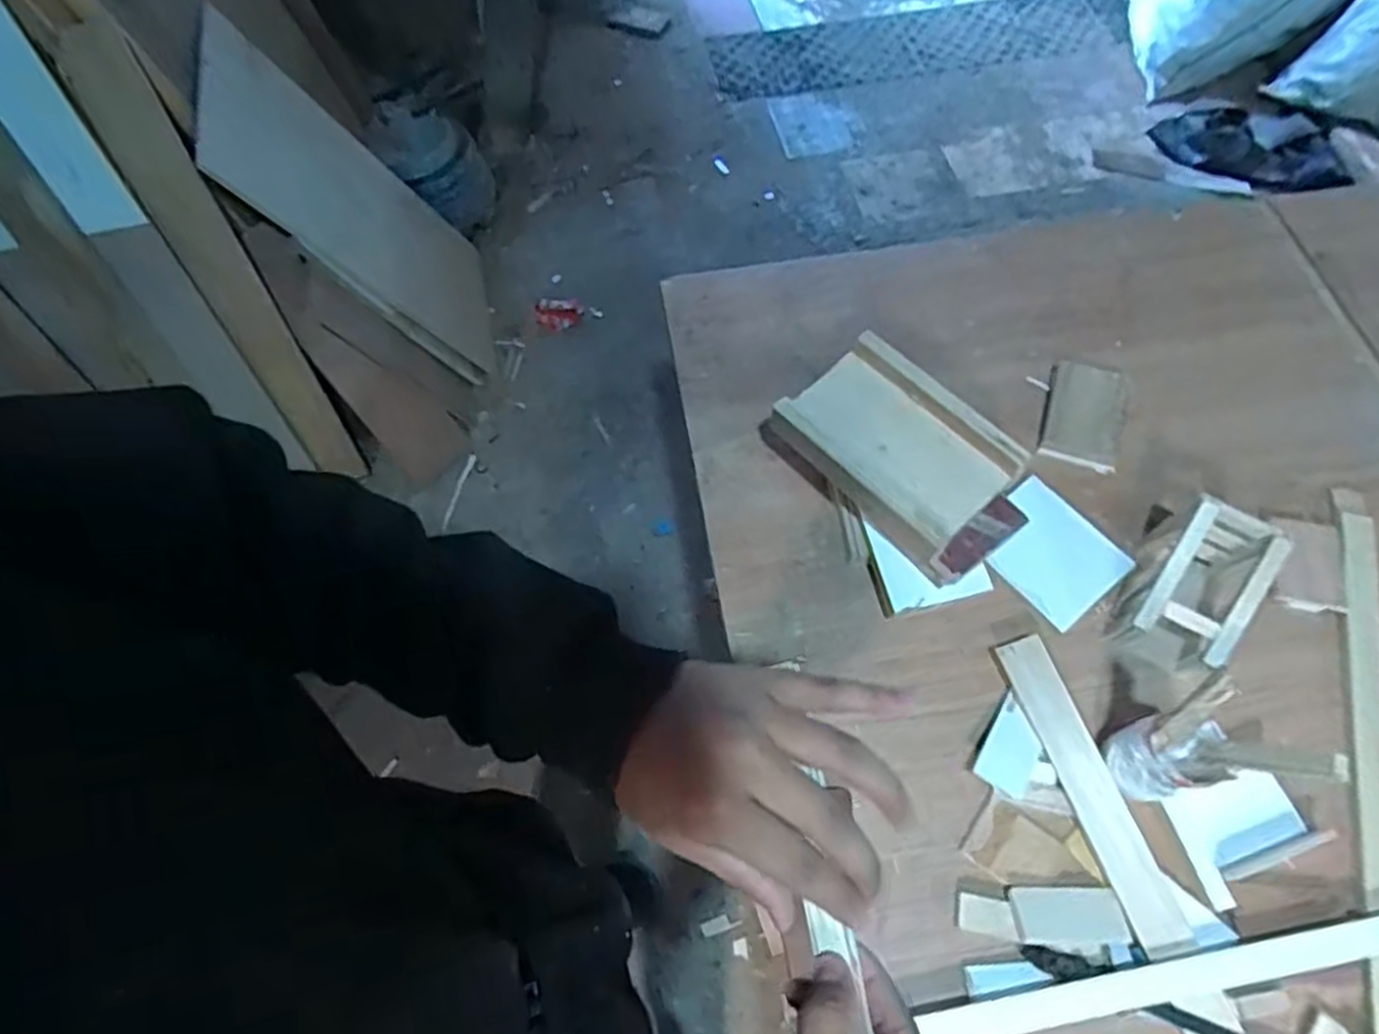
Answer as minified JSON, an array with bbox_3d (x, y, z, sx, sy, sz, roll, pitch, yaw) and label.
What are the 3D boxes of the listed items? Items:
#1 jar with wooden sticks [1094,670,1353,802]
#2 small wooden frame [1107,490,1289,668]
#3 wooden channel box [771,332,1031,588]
[{"bbox_3d":[0.391,0.180,0.602,0.067,0.178,0.068,3,64,2],"label":"jar with wooden sticks"},{"bbox_3d":[0.459,0.065,0.695,0.084,0.105,0.125,31,68,14],"label":"small wooden frame"},{"bbox_3d":[0.204,-0.059,0.714,0.222,0.060,0.140,41,71,18],"label":"wooden channel box"}]

